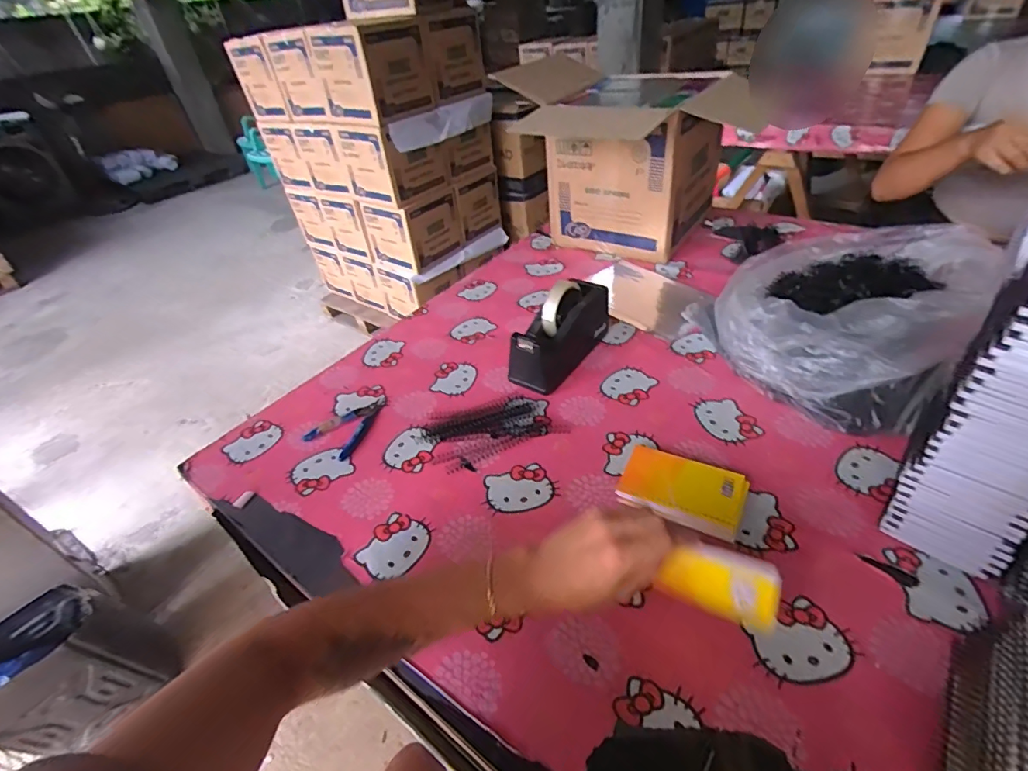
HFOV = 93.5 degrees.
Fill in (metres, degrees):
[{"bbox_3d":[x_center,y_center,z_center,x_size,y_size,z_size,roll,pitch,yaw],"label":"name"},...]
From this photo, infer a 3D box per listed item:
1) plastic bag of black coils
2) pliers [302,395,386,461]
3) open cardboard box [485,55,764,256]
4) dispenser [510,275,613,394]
[{"bbox_3d":[0.467,-0.131,0.718,0.351,0.166,0.332,-31,46,-26],"label":"plastic bag of black coils"},{"bbox_3d":[-0.237,0.053,0.719,0.086,0.006,0.124,19,47,27],"label":"pliers"},{"bbox_3d":[0.273,-0.478,1.062,0.286,0.283,0.295,23,48,30],"label":"open cardboard box"},{"bbox_3d":[0.075,-0.087,0.760,0.069,0.118,0.204,23,48,30],"label":"dispenser"}]

